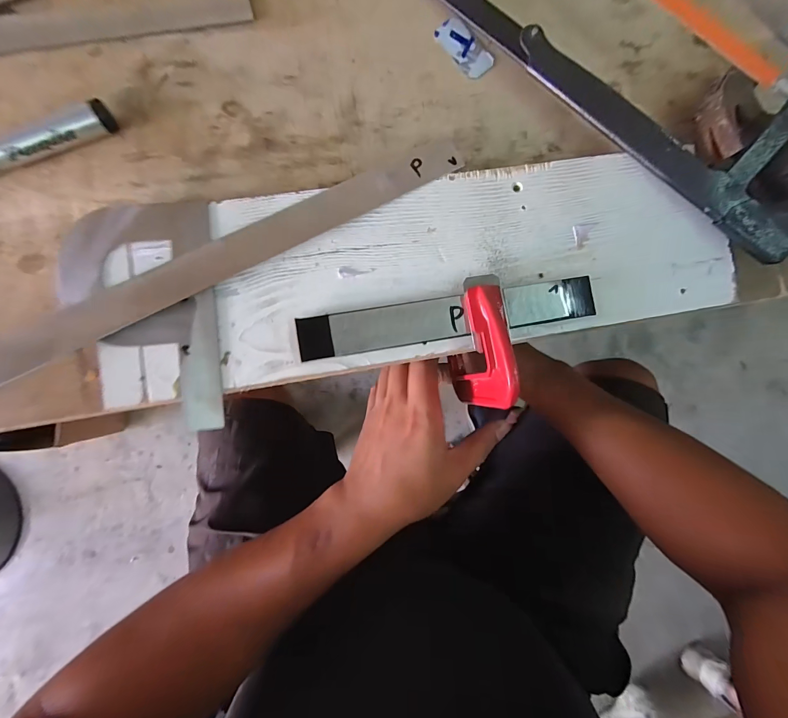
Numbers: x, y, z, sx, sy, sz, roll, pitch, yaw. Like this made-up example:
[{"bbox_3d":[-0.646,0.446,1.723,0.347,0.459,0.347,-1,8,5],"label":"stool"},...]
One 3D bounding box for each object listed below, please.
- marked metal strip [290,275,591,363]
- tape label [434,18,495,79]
[{"bbox_3d":[0.037,-0.027,0.225,0.194,0.007,0.027,-10,92,-5],"label":"marked metal strip"},{"bbox_3d":[0.053,-0.236,0.261,0.025,0.004,0.048,-44,92,-6],"label":"tape label"}]

